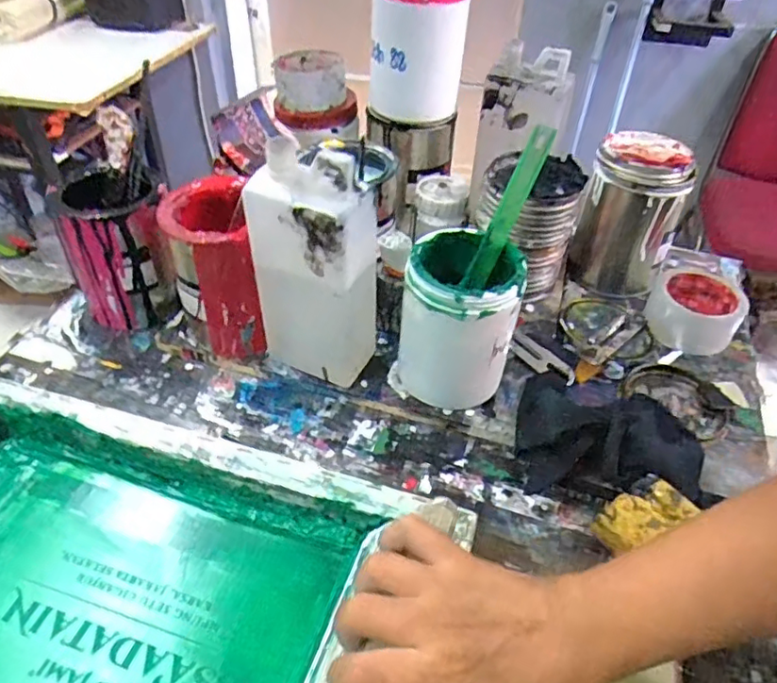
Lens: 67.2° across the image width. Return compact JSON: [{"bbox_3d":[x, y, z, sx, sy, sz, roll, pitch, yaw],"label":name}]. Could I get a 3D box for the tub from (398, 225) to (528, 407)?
[{"bbox_3d":[0.065,-0.011,0.533,0.093,0.153,0.090,1,44,-1],"label":"tub"}]

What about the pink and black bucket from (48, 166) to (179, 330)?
[{"bbox_3d":[-0.280,-0.093,0.617,0.093,0.140,0.093,-13,46,-15],"label":"pink and black bucket"}]

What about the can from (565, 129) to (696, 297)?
[{"bbox_3d":[0.280,-0.150,0.695,0.100,0.158,0.104,13,45,12],"label":"can"}]

